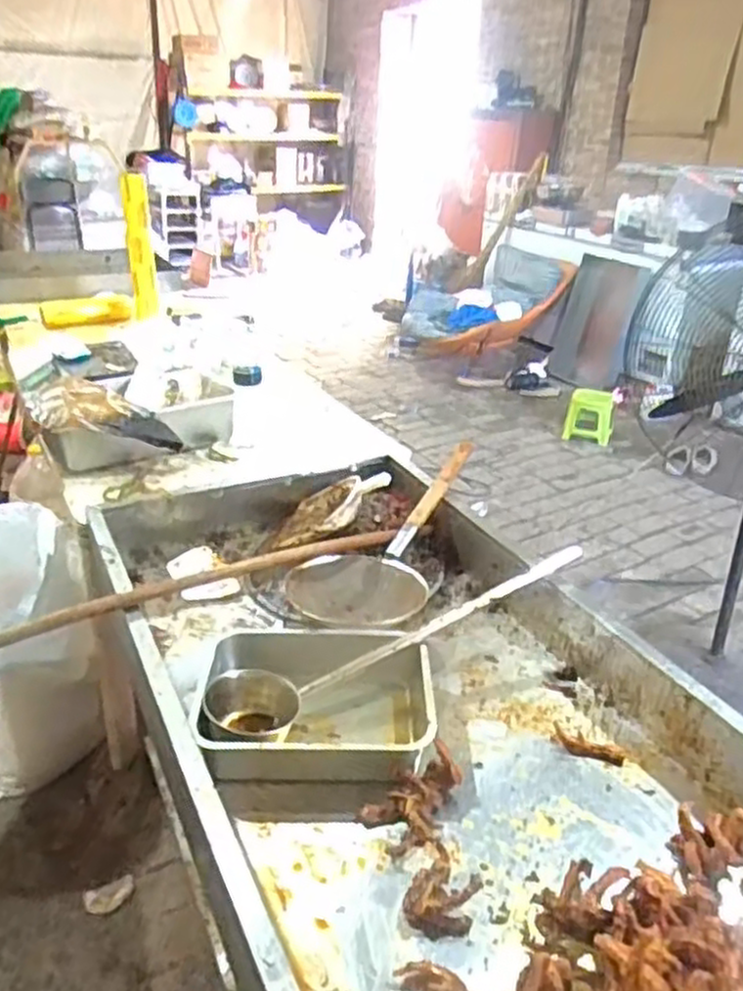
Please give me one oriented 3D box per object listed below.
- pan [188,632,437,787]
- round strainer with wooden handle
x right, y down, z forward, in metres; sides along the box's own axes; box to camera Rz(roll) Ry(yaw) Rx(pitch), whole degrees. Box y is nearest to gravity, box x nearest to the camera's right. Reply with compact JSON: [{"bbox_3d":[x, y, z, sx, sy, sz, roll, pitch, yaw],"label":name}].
[{"bbox_3d":[-0.093,0.358,1.313,0.387,0.118,0.283,1,27,-1],"label":"pan"},{"bbox_3d":[0.086,0.095,1.719,0.272,0.130,0.606,20,54,36],"label":"round strainer with wooden handle"}]

